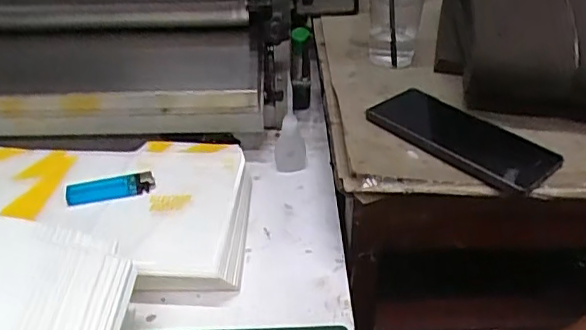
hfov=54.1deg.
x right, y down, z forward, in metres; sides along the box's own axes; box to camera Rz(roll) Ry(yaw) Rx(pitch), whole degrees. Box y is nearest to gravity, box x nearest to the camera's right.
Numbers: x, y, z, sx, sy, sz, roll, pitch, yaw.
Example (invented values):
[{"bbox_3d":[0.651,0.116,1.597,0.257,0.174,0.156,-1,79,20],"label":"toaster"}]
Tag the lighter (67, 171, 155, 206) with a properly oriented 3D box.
[{"bbox_3d":[-0.174,0.023,0.548,0.080,0.010,0.023,-9,36,-13],"label":"lighter"}]

